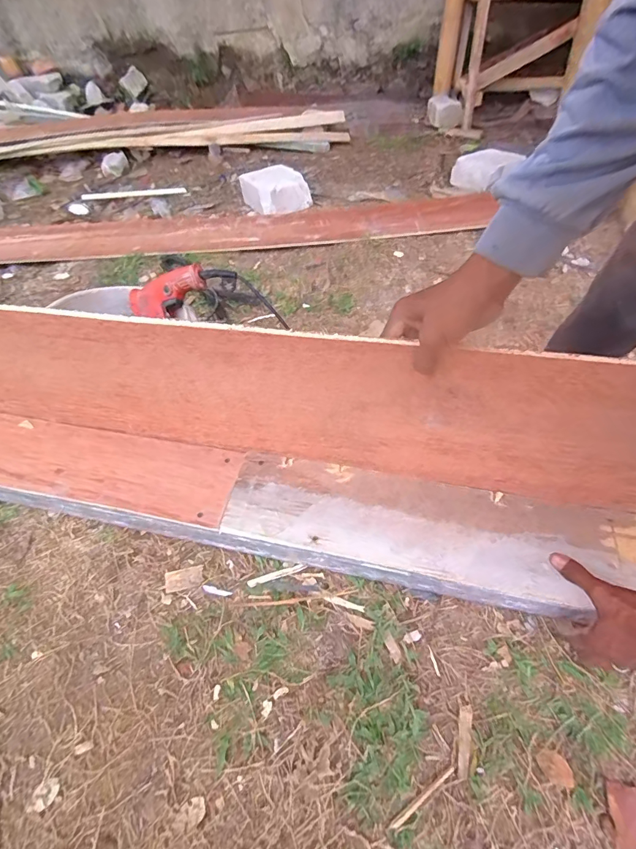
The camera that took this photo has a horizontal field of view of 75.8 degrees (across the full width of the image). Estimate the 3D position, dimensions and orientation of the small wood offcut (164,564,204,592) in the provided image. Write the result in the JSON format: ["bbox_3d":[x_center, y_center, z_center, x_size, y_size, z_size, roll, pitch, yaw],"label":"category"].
[{"bbox_3d":[-0.198,0.228,0.605,0.055,0.004,0.032,-11,48,-7],"label":"small wood offcut"}]

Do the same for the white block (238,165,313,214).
[{"bbox_3d":[-0.159,-0.885,1.565,0.207,0.111,0.245,-27,50,-19],"label":"white block"}]

